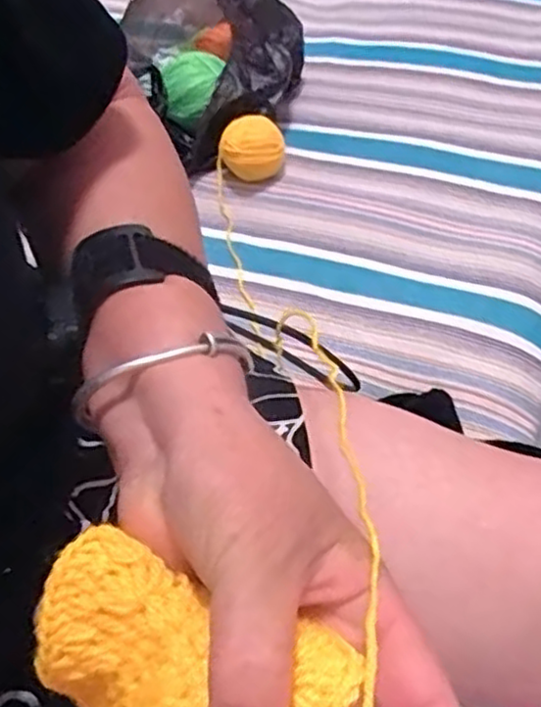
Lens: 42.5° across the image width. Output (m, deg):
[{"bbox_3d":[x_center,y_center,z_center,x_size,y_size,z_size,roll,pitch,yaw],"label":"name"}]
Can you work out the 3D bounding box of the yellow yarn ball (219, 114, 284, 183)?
[{"bbox_3d":[-0.017,-0.188,0.651,0.057,0.048,0.054,1,53,-1],"label":"yellow yarn ball"}]

